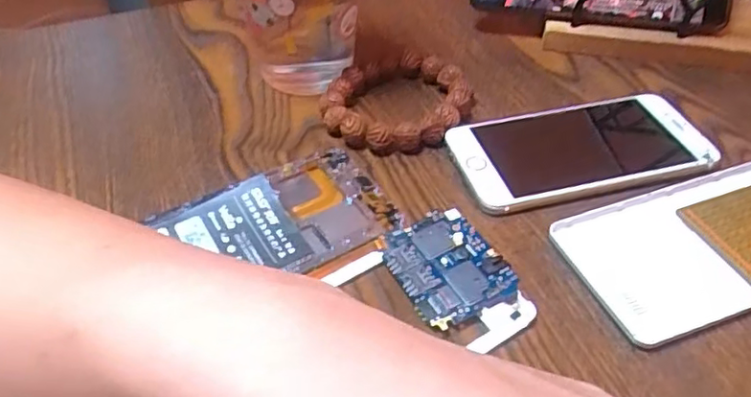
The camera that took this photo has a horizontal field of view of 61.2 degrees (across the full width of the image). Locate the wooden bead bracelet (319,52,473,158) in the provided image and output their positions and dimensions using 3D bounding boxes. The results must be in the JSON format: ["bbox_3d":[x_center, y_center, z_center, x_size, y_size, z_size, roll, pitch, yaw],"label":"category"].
[{"bbox_3d":[0.015,-0.057,0.367,0.073,0.016,0.084,23,48,22],"label":"wooden bead bracelet"}]

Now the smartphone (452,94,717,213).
[{"bbox_3d":[0.110,-0.028,0.342,0.133,0.006,0.068,-11,45,-11],"label":"smartphone"}]

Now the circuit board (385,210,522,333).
[{"bbox_3d":[0.031,0.030,0.282,0.044,0.008,0.054,-18,47,-18],"label":"circuit board"}]

